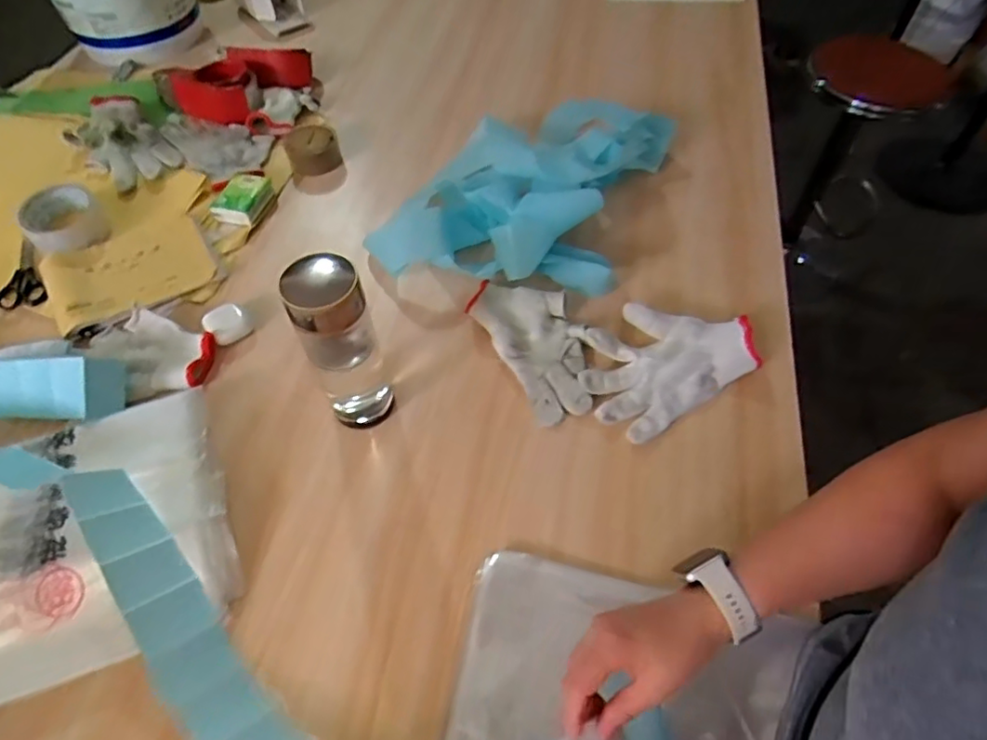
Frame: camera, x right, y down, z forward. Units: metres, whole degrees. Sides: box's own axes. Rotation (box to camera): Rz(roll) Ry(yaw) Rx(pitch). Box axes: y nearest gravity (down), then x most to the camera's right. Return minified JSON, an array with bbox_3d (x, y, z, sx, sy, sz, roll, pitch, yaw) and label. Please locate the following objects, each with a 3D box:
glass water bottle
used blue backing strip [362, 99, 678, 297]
[{"bbox_3d":[-0.138,-0.018,0.555,0.068,0.186,0.072,0,56,0],"label":"glass water bottle"},{"bbox_3d":[0.049,-0.251,0.769,0.289,0.077,0.364,18,58,12],"label":"used blue backing strip"}]

